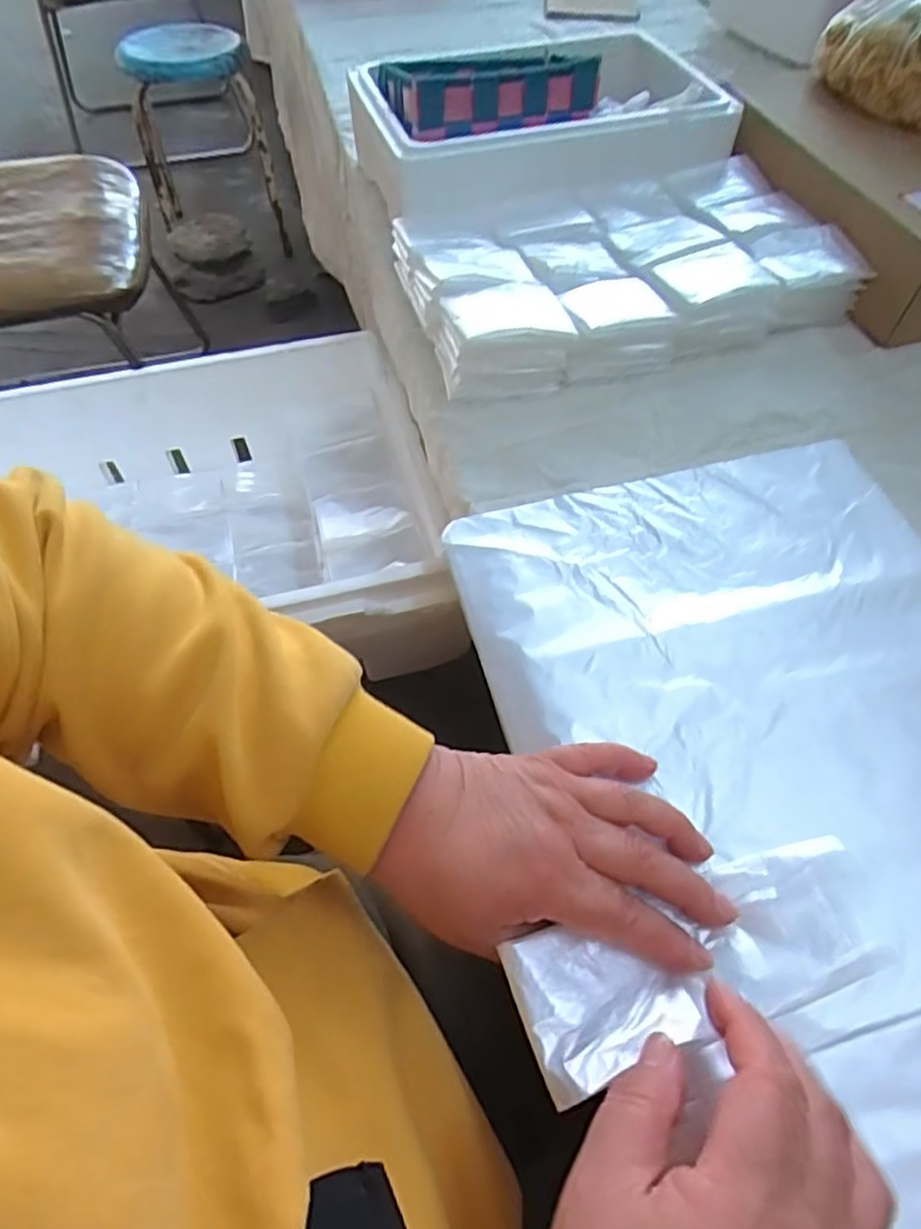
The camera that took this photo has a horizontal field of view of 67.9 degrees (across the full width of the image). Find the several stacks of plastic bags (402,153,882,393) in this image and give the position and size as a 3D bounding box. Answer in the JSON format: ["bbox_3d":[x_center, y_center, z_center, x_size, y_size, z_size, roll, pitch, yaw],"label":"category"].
[{"bbox_3d":[0.130,-0.290,0.573,0.343,0.050,0.210,-13,58,-8],"label":"several stacks of plastic bags"}]

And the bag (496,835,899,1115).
[{"bbox_3d":[0.109,0.153,0.307,0.173,0.018,0.061,-12,58,-15],"label":"bag"}]

